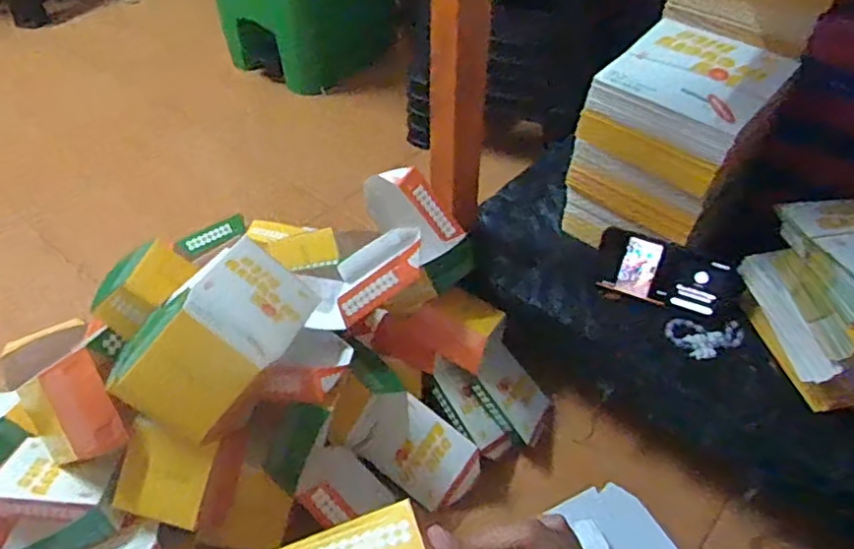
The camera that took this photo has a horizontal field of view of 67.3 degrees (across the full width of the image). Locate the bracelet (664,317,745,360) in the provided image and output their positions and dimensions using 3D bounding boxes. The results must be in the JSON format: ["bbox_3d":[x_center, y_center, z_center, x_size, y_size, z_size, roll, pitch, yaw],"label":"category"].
[{"bbox_3d":[0.335,0.077,0.770,0.089,0.013,0.054,6,45,7],"label":"bracelet"}]

